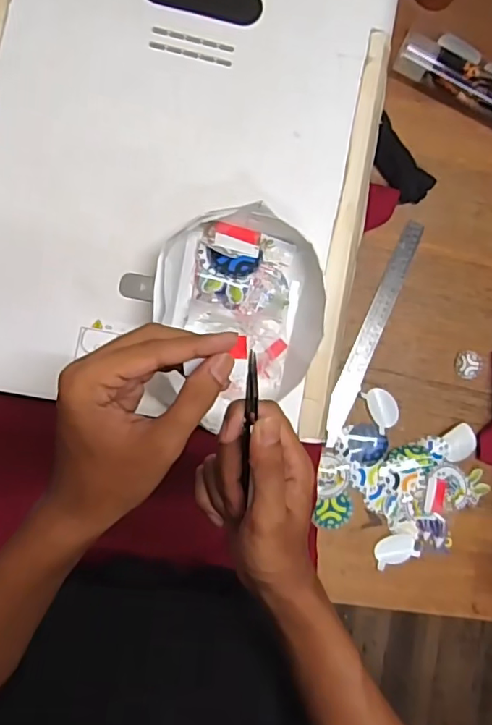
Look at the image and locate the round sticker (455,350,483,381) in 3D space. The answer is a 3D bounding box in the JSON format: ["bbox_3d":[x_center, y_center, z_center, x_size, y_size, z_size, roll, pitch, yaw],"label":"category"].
[{"bbox_3d":[0.304,0.003,0.757,0.037,0.004,0.040,1,85,-8],"label":"round sticker"}]

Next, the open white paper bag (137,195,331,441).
[{"bbox_3d":[-0.002,-0.049,0.521,0.156,0.050,0.178,-7,86,-9],"label":"open white paper bag"}]

